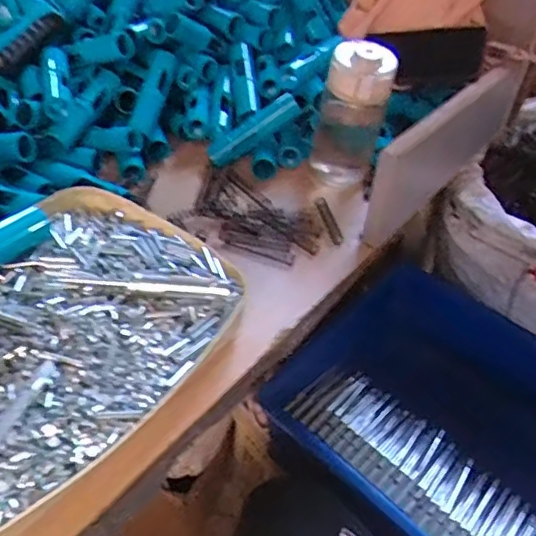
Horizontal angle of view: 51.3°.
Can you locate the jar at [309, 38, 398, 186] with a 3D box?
[{"bbox_3d":[0.088,-0.160,0.604,0.071,0.163,0.062,11,40,7],"label":"jar"}]

